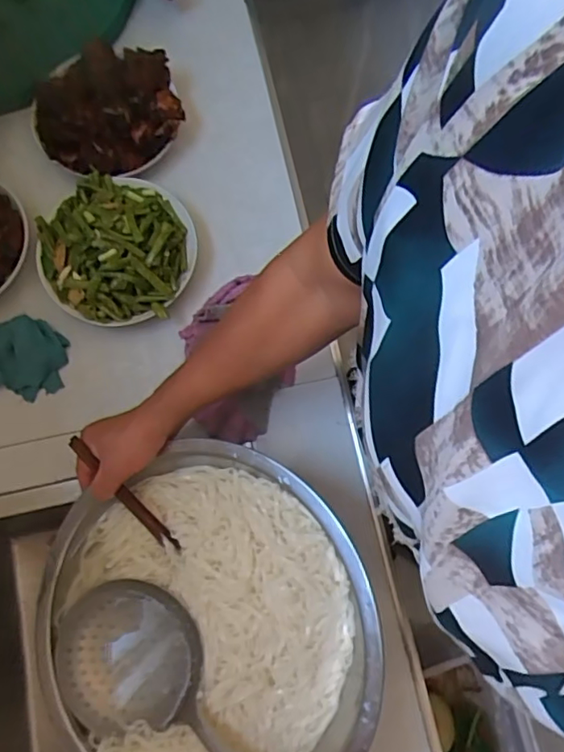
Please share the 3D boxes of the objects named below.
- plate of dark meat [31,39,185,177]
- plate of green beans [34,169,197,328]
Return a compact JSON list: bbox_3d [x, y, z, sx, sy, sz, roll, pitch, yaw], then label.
[{"bbox_3d":[-0.211,-0.318,0.669,0.177,0.075,0.157,-5,76,-1],"label":"plate of dark meat"},{"bbox_3d":[-0.191,-0.147,0.648,0.172,0.085,0.172,0,76,1],"label":"plate of green beans"}]

